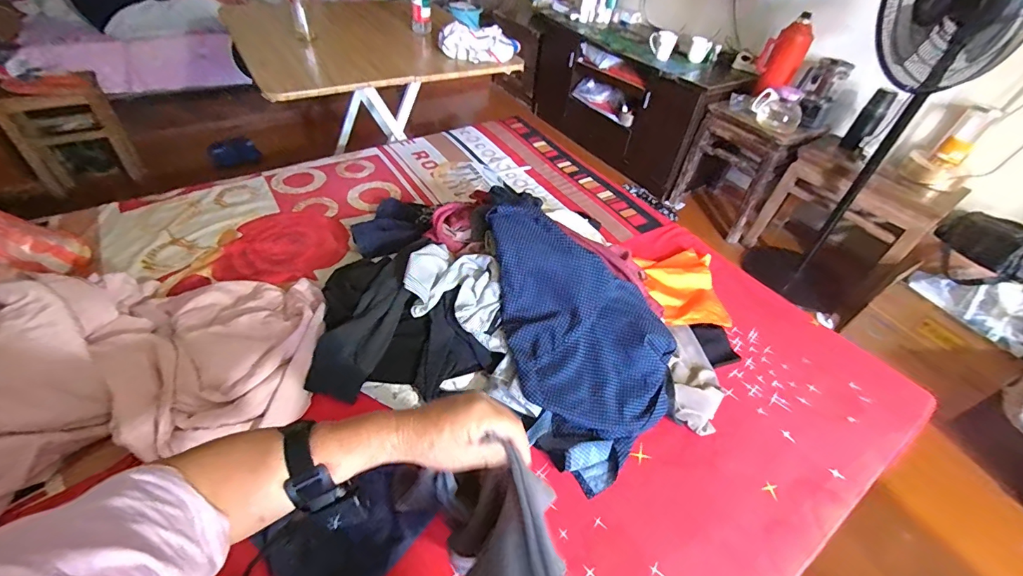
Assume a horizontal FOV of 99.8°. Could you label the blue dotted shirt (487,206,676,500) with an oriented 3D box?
[{"bbox_3d":[0.129,0.060,0.796,0.279,0.094,0.534,-17,75,-3],"label":"blue dotted shirt"}]

